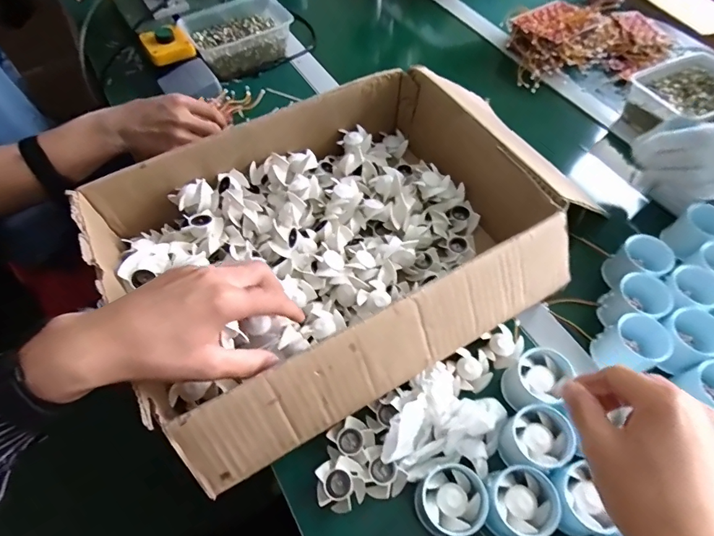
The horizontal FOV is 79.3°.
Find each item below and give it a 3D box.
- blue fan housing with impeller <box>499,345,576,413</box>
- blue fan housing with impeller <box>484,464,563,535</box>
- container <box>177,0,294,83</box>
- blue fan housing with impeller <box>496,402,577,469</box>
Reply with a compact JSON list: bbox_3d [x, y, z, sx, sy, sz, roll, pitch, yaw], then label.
[{"bbox_3d":[0.176,0.112,0.425,0.050,0.051,0.050,1,57,-1],"label":"blue fan housing with impeller"},{"bbox_3d":[0.135,0.197,0.359,0.051,0.043,0.054,1,57,-1],"label":"blue fan housing with impeller"},{"bbox_3d":[-0.200,-0.390,0.726,0.156,0.055,0.122,-29,62,-18],"label":"container"},{"bbox_3d":[0.160,0.154,0.386,0.052,0.043,0.050,1,57,-1],"label":"blue fan housing with impeller"}]

